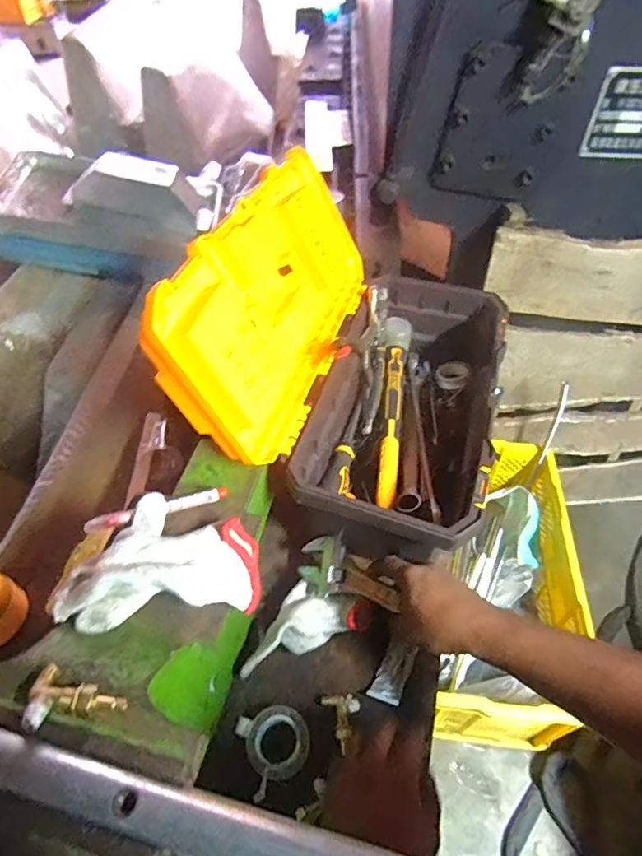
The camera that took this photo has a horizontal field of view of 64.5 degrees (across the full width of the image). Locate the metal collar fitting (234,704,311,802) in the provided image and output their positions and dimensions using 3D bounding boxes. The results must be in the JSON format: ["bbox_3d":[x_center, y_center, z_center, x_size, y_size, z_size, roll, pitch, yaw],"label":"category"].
[{"bbox_3d":[-0.045,0.310,0.502,0.066,0.026,0.067,-21,52,-16],"label":"metal collar fitting"}]

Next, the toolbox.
[{"bbox_3d":[0.064,-0.097,0.638,0.322,0.321,0.428,15,51,14],"label":"toolbox"}]

